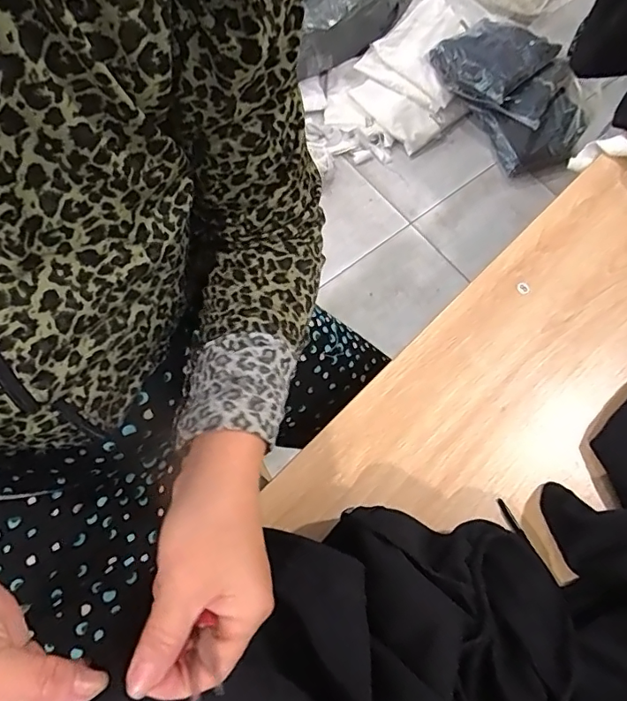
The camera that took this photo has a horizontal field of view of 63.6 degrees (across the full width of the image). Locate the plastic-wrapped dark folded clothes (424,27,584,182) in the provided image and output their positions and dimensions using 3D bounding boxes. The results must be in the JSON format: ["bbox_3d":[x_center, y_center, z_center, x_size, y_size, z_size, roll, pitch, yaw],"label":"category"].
[{"bbox_3d":[0.572,-0.733,1.450,0.318,0.155,0.465,-36,75,-14],"label":"plastic-wrapped dark folded clothes"}]

